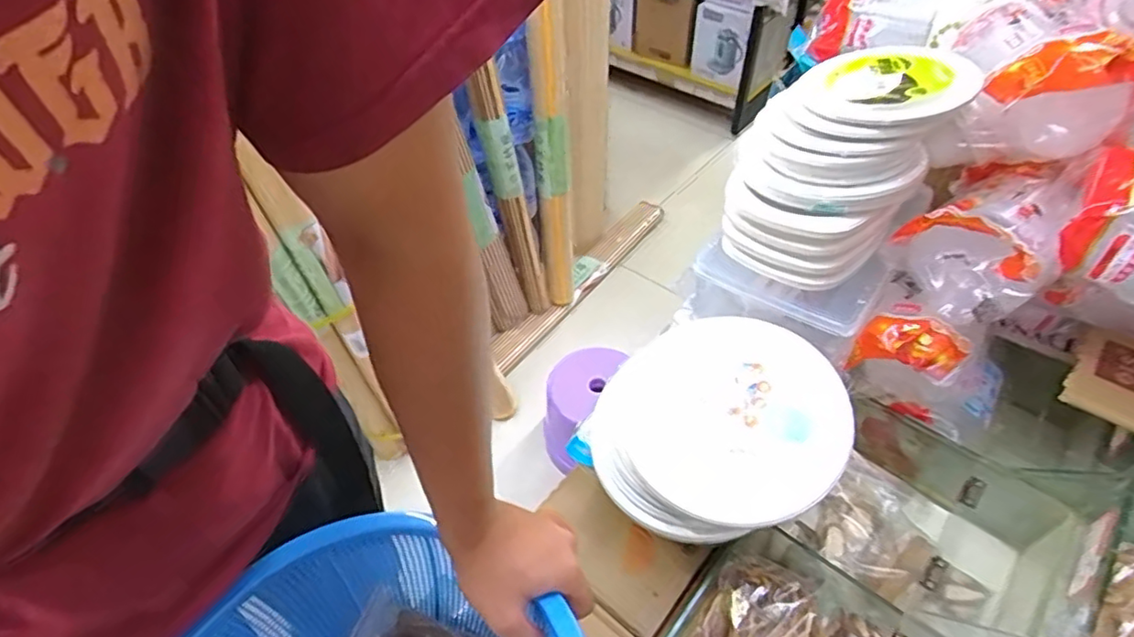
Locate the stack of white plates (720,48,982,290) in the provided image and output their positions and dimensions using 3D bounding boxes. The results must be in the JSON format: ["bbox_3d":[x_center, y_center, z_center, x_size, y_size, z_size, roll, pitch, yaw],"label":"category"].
[{"bbox_3d":[0.263,-0.158,0.621,0.164,0.176,0.168,34,58,28],"label":"stack of white plates"}]

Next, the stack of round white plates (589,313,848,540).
[{"bbox_3d":[0.149,0.113,0.638,0.262,0.080,0.230,21,62,38],"label":"stack of round white plates"}]

